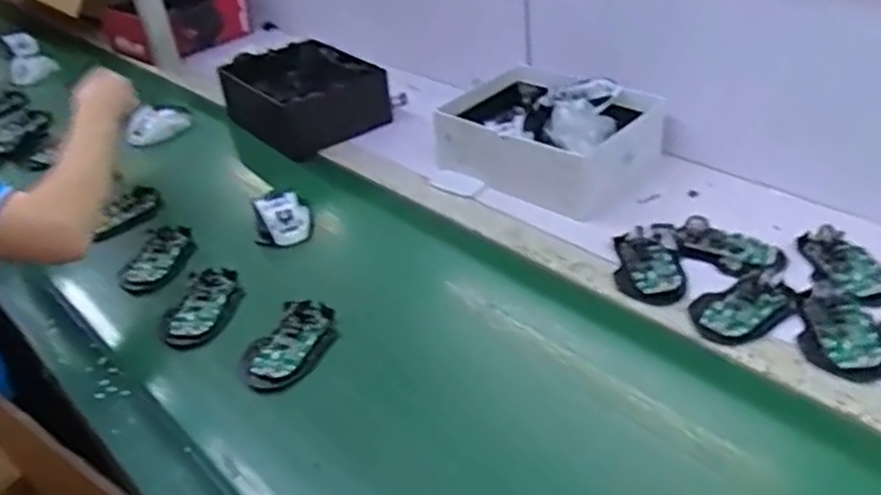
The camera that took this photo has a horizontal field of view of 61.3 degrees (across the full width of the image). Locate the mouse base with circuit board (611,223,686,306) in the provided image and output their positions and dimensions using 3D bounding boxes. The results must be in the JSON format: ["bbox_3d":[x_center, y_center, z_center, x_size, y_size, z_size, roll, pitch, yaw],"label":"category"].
[{"bbox_3d":[0.225,0.014,0.799,0.070,0.019,0.124,1,36,12],"label":"mouse base with circuit board"}]

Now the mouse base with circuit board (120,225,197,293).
[{"bbox_3d":[-0.334,0.014,0.890,0.069,0.018,0.114,-2,35,8],"label":"mouse base with circuit board"}]

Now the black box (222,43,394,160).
[{"bbox_3d":[-0.214,-0.246,1.175,0.208,0.094,0.197,-25,38,-23],"label":"black box"}]

